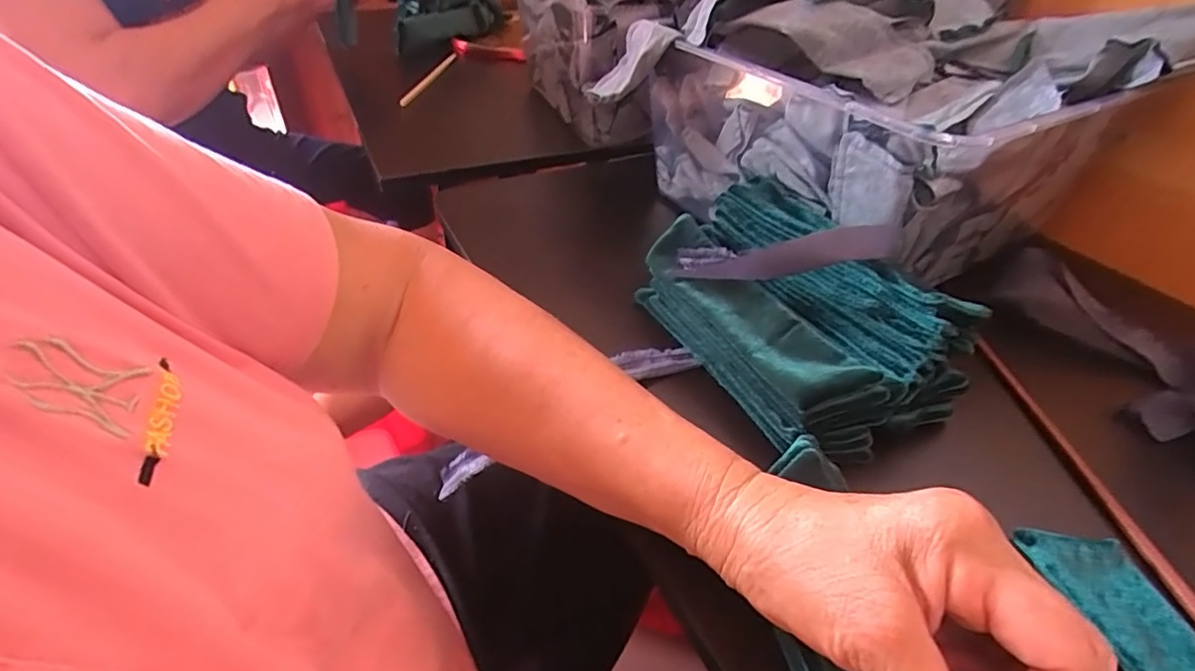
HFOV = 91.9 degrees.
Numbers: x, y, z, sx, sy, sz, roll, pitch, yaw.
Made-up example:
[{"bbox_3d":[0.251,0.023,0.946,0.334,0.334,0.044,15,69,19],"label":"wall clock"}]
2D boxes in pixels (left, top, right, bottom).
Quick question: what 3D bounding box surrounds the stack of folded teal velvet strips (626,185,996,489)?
[{"bbox_3d":[0.121,-0.018,0.366,0.126,0.072,0.197,-13,42,-19],"label":"stack of folded teal velvet strips"}]

